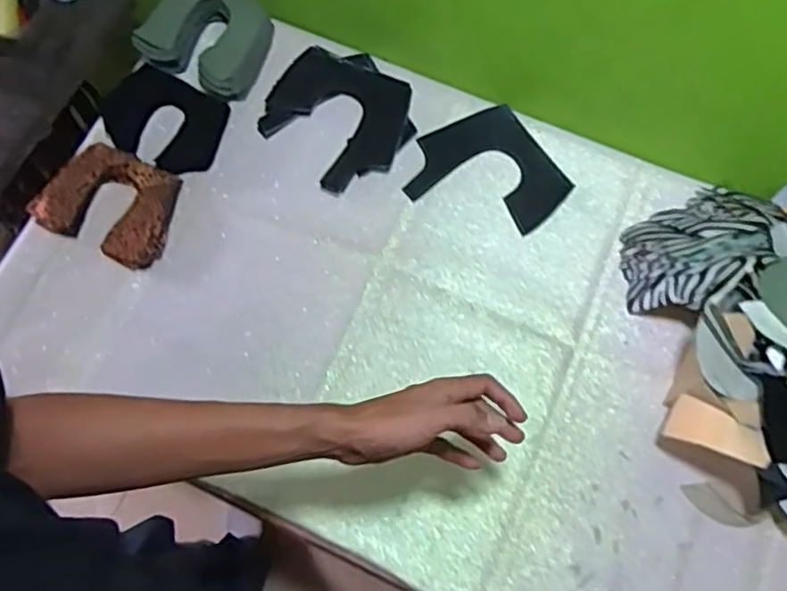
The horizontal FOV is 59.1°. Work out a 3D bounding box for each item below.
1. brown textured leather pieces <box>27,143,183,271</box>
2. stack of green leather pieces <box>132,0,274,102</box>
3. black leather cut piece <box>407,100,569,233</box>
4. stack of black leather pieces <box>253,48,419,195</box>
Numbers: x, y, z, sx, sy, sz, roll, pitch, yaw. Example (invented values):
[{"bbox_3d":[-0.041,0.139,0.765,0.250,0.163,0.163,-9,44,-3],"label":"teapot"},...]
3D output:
[{"bbox_3d":[-0.354,-0.117,0.870,0.160,0.031,0.130,20,71,7],"label":"brown textured leather pieces"},{"bbox_3d":[-0.244,-0.348,0.930,0.154,0.058,0.140,22,72,7],"label":"stack of green leather pieces"},{"bbox_3d":[0.117,-0.153,0.910,0.181,0.012,0.182,-34,76,-6],"label":"black leather cut piece"},{"bbox_3d":[-0.071,-0.242,0.928,0.191,0.015,0.175,40,75,13],"label":"stack of black leather pieces"}]

